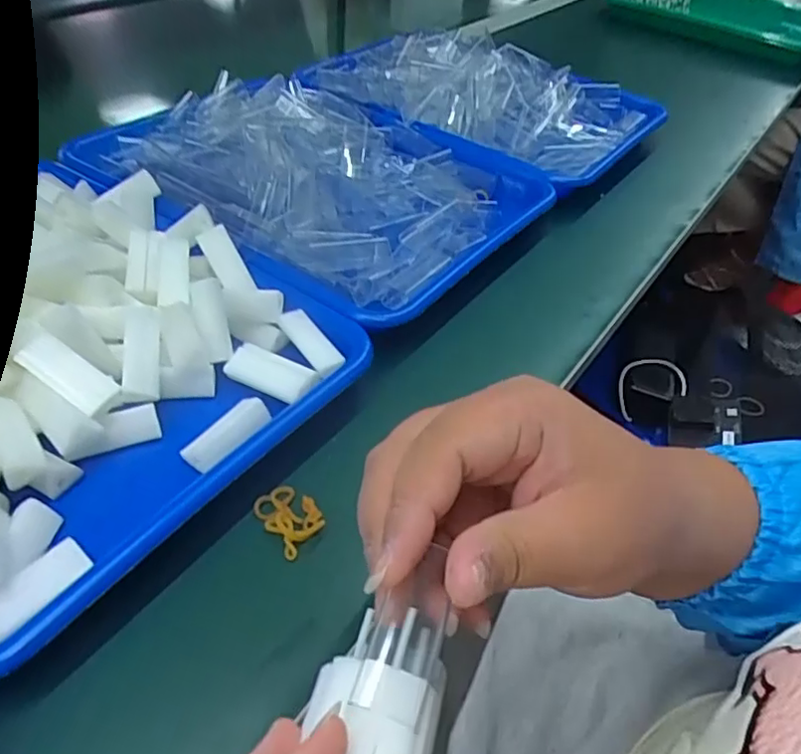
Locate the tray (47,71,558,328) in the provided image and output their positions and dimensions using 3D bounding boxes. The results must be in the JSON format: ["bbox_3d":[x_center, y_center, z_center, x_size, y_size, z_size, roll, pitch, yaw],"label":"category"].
[{"bbox_3d":[-0.059,-0.166,0.477,0.298,0.047,0.246,27,47,21],"label":"tray"}]

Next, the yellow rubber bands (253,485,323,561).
[{"bbox_3d":[-0.051,0.065,0.294,0.025,0.005,0.035,-26,52,-29],"label":"yellow rubber bands"}]

